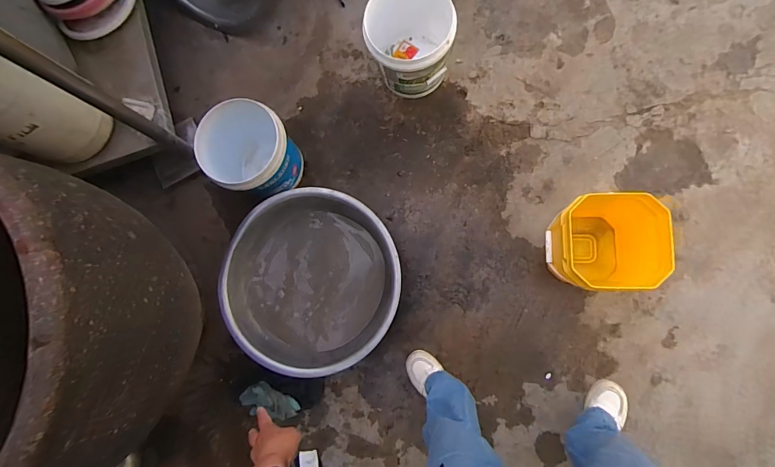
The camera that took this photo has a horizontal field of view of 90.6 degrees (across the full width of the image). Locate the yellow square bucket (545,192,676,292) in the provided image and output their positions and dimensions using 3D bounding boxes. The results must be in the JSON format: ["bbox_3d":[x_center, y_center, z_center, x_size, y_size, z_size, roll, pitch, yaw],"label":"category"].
[{"bbox_3d":[0.589,0.014,1.084,0.251,0.256,0.279,-2,83,7],"label":"yellow square bucket"}]

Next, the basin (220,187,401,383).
[{"bbox_3d":[-0.230,0.153,1.216,0.529,0.168,0.543,-1,83,7],"label":"basin"}]

